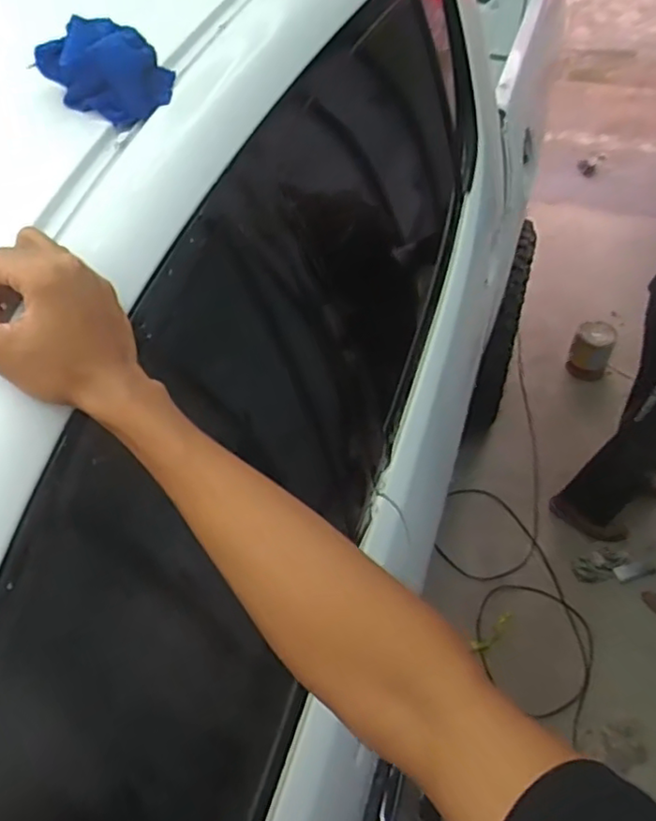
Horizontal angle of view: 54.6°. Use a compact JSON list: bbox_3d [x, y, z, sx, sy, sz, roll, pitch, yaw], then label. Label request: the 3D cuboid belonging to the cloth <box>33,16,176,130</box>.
[{"bbox_3d":[-0.195,-0.299,0.562,0.109,0.063,0.068,-10,50,-5],"label":"cloth"}]

